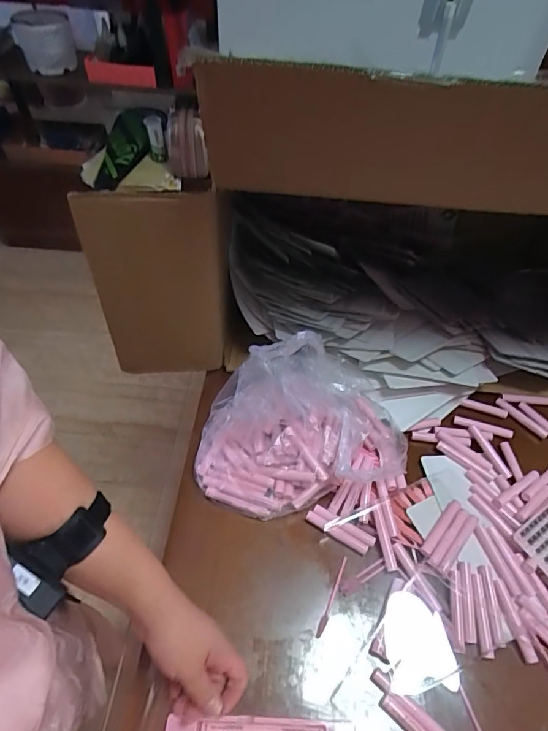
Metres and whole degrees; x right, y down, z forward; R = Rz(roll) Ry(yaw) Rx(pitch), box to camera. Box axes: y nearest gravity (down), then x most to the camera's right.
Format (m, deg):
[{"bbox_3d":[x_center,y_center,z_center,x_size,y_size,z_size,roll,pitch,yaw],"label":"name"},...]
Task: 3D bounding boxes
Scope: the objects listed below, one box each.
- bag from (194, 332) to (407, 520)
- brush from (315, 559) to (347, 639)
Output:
[{"bbox_3d":[0.037,0.059,0.585,0.278,0.210,0.193,-6,52,-8],"label":"bag"},{"bbox_3d":[0.071,0.275,0.547,0.008,0.004,0.097,22,53,14],"label":"brush"}]

